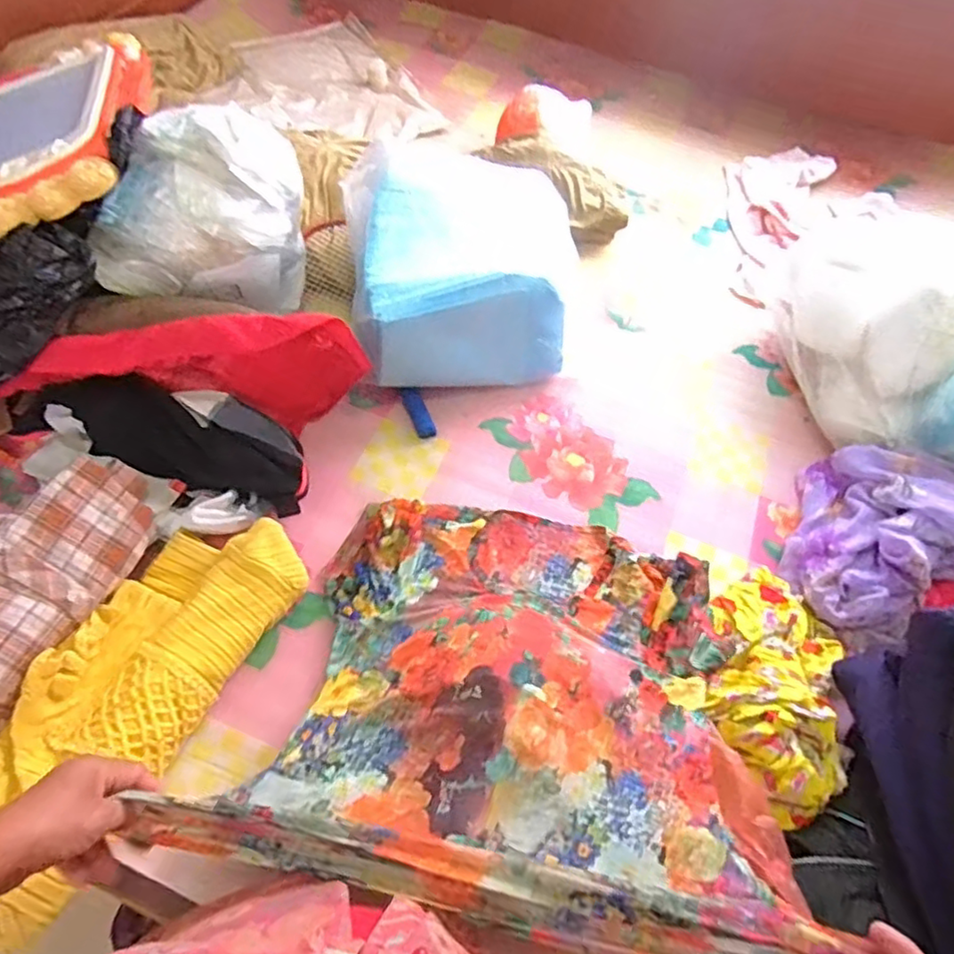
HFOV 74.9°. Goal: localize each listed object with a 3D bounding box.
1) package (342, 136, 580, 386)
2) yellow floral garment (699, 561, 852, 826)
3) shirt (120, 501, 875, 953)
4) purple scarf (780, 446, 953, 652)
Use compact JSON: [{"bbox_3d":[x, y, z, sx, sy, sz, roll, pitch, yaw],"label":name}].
[{"bbox_3d":[-0.041,-0.295,0.882,0.272,0.197,0.259,-11,60,-11],"label":"package"},{"bbox_3d":[0.335,0.224,0.688,0.152,0.073,0.279,18,59,7],"label":"yellow floral garment"},{"bbox_3d":[0.048,0.176,0.613,0.474,0.253,0.423,12,59,4],"label":"shirt"},{"bbox_3d":[0.507,0.066,0.786,0.263,0.095,0.226,-30,65,-20],"label":"purple scarf"}]

